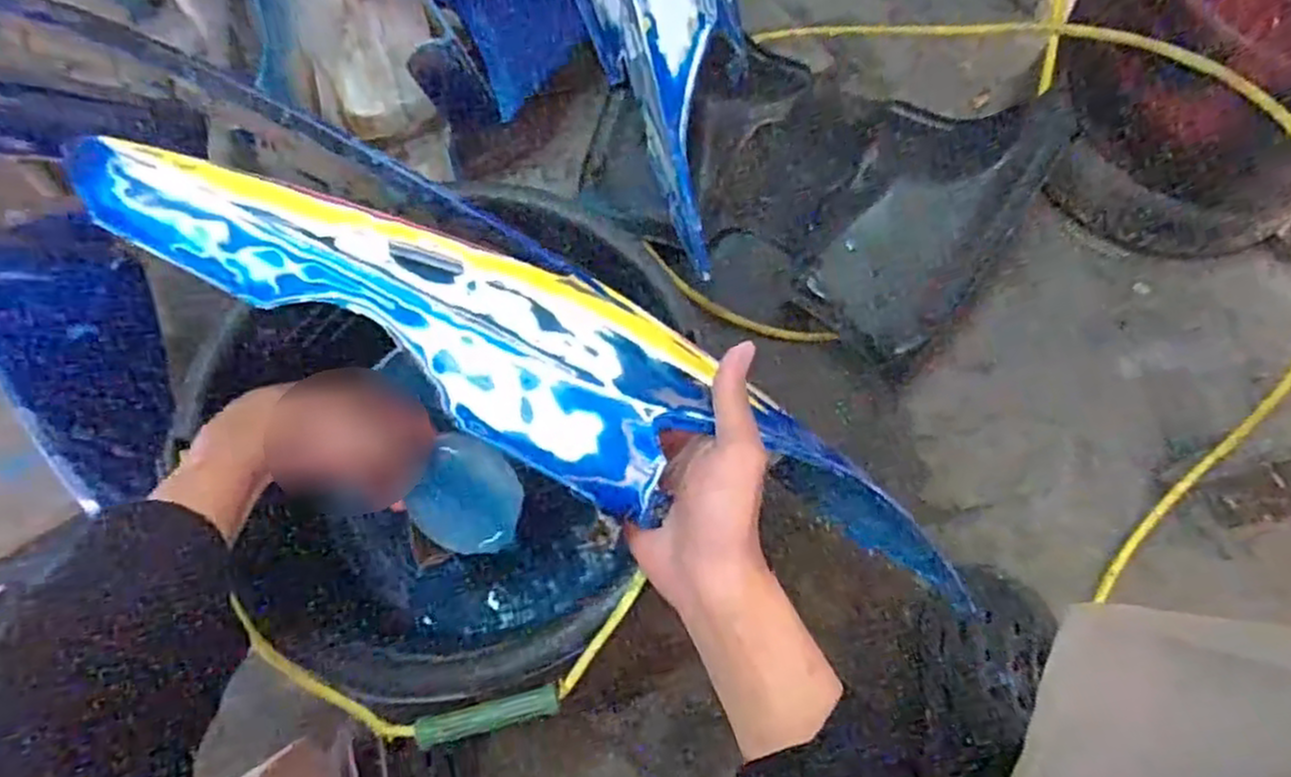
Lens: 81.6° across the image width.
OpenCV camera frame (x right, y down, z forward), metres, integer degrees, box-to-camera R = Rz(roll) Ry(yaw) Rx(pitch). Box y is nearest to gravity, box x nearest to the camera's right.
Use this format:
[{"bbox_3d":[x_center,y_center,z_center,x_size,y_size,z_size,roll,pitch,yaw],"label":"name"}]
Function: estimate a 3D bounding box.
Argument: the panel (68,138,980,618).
[{"bbox_3d":[-0.031,0.003,0.404,0.499,0.077,0.107,26,70,-19],"label":"panel"}]

